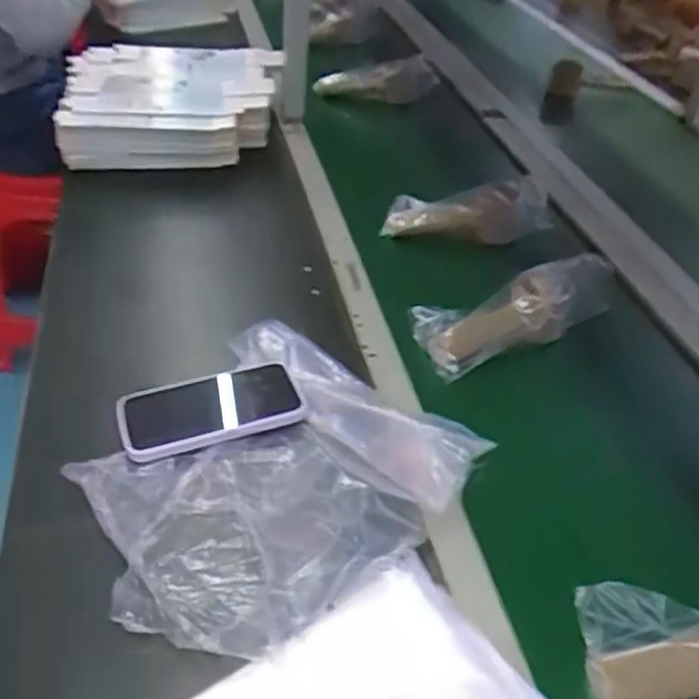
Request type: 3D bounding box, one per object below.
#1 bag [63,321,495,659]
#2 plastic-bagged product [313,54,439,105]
[{"bbox_3d":[-0.067,0.084,0.540,0.257,0.046,0.244,-27,50,-36],"label":"bag"},{"bbox_3d":[0.044,-0.449,1.186,0.189,0.068,0.068,-4,40,-14],"label":"plastic-bagged product"}]

